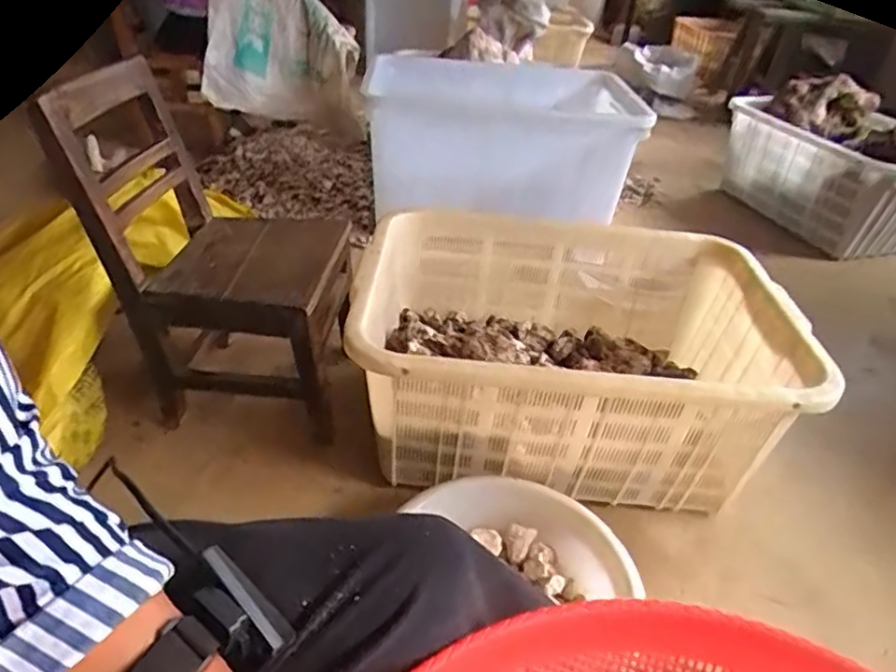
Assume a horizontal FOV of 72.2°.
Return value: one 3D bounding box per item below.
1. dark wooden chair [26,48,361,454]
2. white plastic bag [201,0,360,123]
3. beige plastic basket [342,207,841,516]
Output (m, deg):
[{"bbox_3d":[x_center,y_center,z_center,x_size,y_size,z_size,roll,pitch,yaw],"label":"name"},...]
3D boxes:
[{"bbox_3d":[-0.333,-0.120,0.932,0.334,0.487,0.277,7,36,3],"label":"dark wooden chair"},{"bbox_3d":[-0.475,-0.790,1.744,0.396,0.337,0.095,12,22,-3],"label":"white plastic bag"},{"bbox_3d":[0.175,0.019,0.973,0.607,0.259,0.482,1,36,-5],"label":"beige plastic basket"}]

